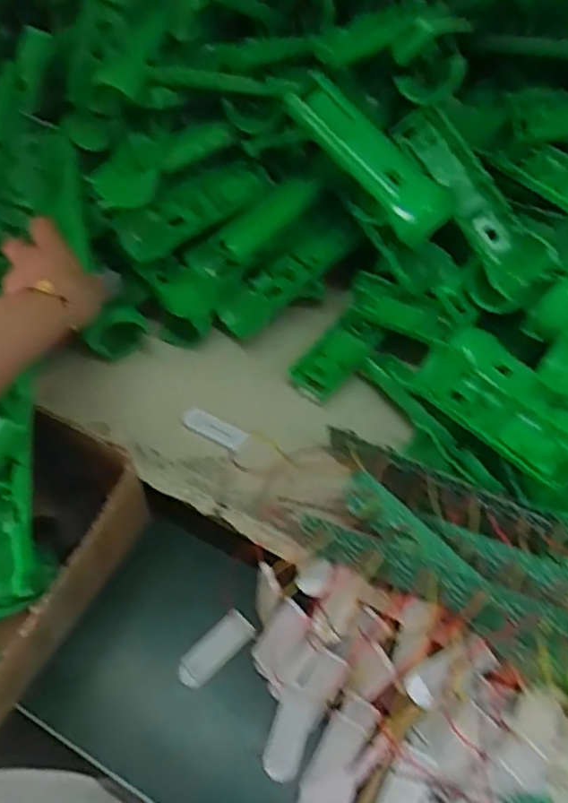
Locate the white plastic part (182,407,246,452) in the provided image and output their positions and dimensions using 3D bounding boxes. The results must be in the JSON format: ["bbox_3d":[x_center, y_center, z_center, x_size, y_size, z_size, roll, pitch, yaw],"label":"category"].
[{"bbox_3d":[-0.058,0.023,0.544,0.054,0.004,0.018,28,83,-5],"label":"white plastic part"}]

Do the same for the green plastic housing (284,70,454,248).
[{"bbox_3d":[0.067,-0.191,0.505,0.048,0.029,0.154,-34,77,-23],"label":"green plastic housing"}]

